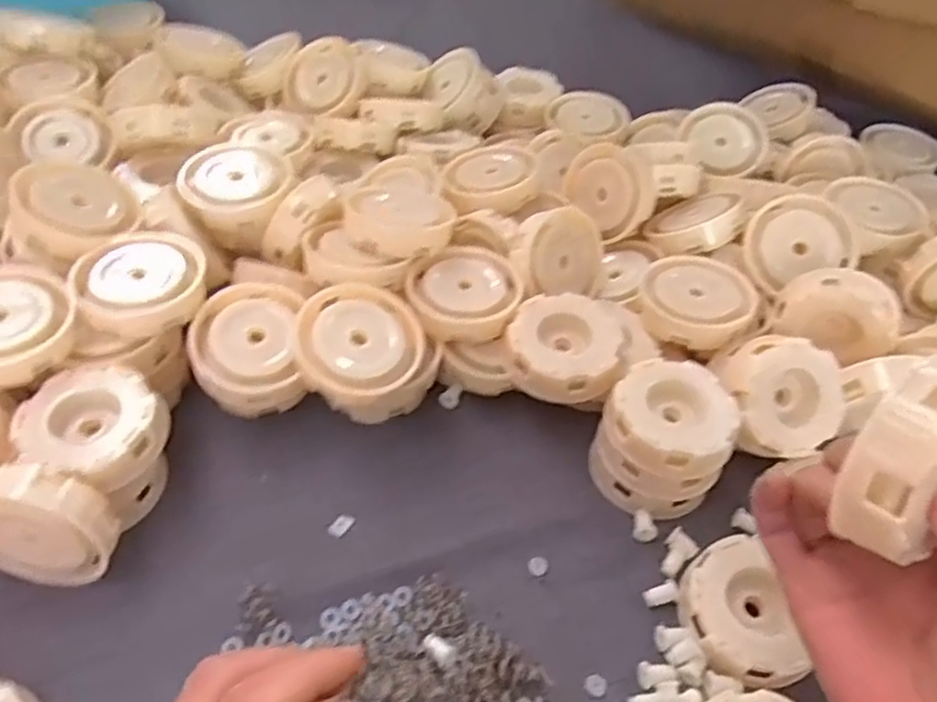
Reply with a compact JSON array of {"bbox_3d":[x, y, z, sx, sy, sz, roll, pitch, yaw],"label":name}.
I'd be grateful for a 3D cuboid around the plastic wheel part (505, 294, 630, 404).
[{"bbox_3d":[0.056,-0.003,0.405,0.066,0.020,0.066,2,48,-2],"label":"plastic wheel part"}]

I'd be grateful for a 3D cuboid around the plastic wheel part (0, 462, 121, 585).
[{"bbox_3d":[-0.198,0.081,0.329,0.064,0.064,0.031,13,48,9],"label":"plastic wheel part"}]

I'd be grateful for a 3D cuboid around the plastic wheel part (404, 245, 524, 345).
[{"bbox_3d":[-0.003,-0.034,0.431,0.067,0.025,0.065,4,48,-1],"label":"plastic wheel part"}]

